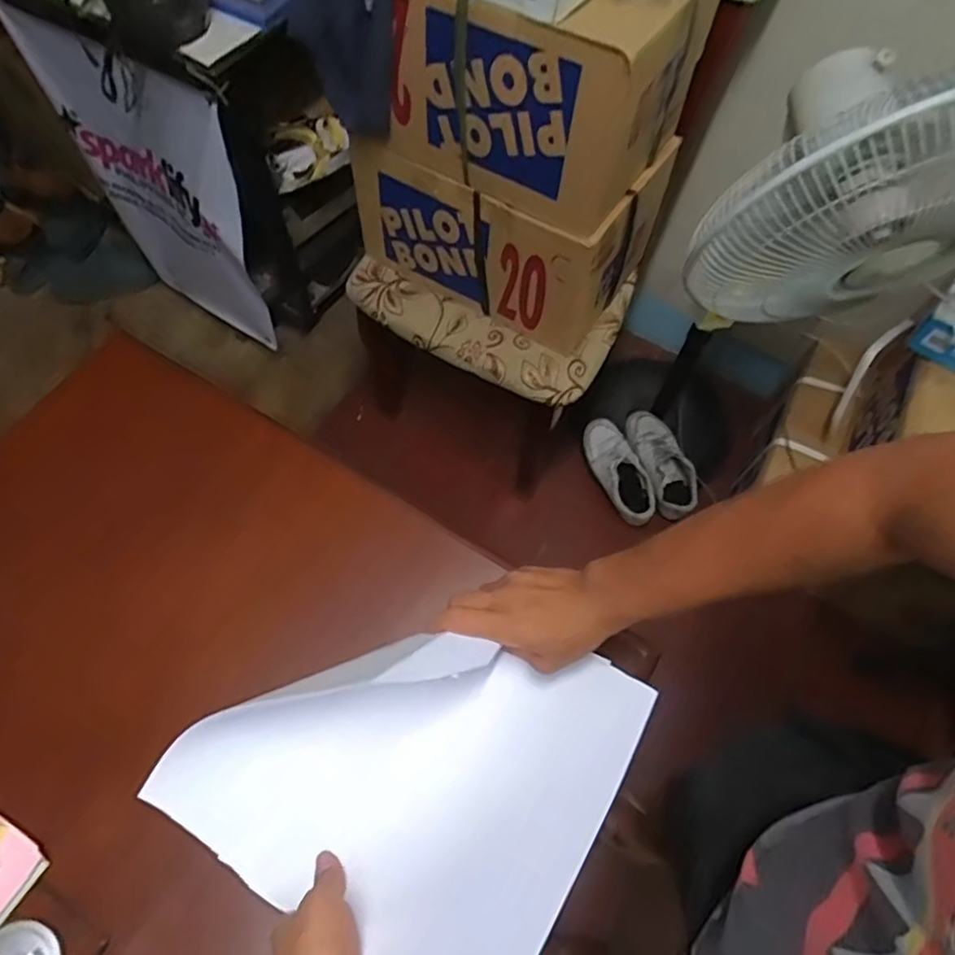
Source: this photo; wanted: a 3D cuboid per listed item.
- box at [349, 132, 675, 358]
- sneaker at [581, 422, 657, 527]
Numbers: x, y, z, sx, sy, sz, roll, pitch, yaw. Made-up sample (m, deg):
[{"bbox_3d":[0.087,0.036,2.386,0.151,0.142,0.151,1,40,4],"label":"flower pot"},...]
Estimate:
[{"bbox_3d":[0.054,-0.470,1.092,0.439,0.236,0.294,29,67,13],"label":"box"},{"bbox_3d":[0.315,-0.014,1.434,0.091,0.103,0.246,-25,67,-13],"label":"sneaker"}]

